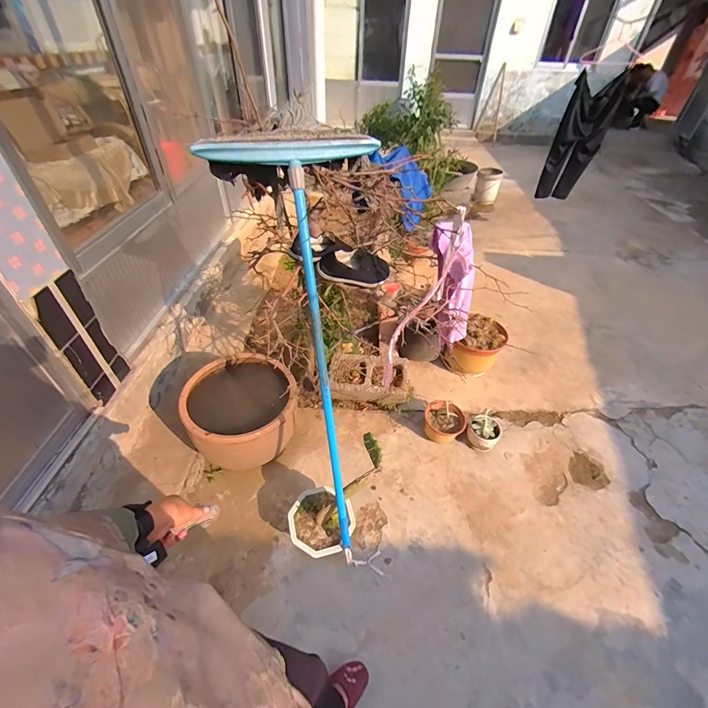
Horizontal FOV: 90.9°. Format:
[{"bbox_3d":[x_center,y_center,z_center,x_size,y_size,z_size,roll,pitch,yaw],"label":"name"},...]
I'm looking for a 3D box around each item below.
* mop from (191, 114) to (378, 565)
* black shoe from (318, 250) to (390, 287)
[{"bbox_3d":[-0.077,0.022,0.994,0.385,1.262,0.137,-13,17,-14],"label":"mop"},{"bbox_3d":[0.013,-0.262,1.034,0.241,0.095,0.116,-6,42,-34],"label":"black shoe"}]

